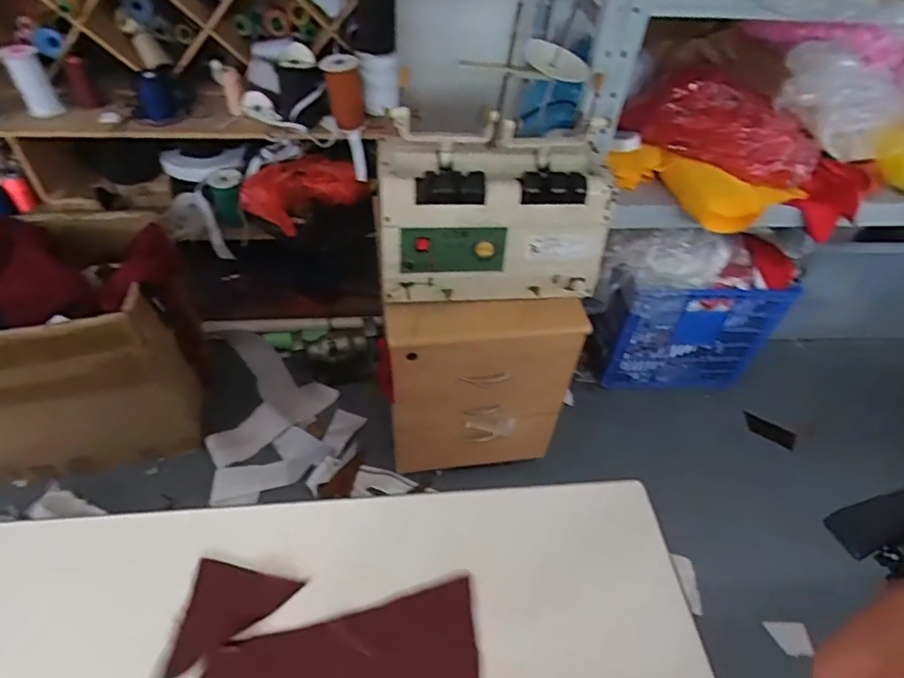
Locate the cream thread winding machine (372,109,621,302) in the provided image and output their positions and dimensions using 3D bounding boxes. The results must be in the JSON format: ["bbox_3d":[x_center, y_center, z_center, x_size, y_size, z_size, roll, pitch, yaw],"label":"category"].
[{"bbox_3d":[0.085,-0.252,1.057,0.446,0.300,0.183,-4,47,-8],"label":"cream thread winding machine"}]

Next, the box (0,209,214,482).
[{"bbox_3d":[-0.987,0.016,1.315,0.668,0.491,0.464,-12,49,-15],"label":"box"}]

